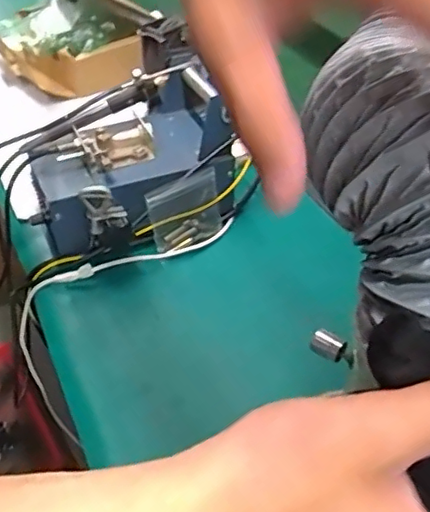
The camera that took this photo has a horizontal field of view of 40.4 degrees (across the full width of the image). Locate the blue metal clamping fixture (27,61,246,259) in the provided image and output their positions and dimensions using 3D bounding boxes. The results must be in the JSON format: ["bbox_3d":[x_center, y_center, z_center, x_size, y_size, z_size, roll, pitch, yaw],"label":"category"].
[{"bbox_3d":[-0.074,-0.089,0.552,0.190,0.100,0.127,-23,46,-23],"label":"blue metal clamping fixture"}]

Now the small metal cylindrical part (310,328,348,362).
[{"bbox_3d":[0.061,0.049,0.318,0.019,0.013,0.009,25,47,27],"label":"small metal cylindrical part"}]

